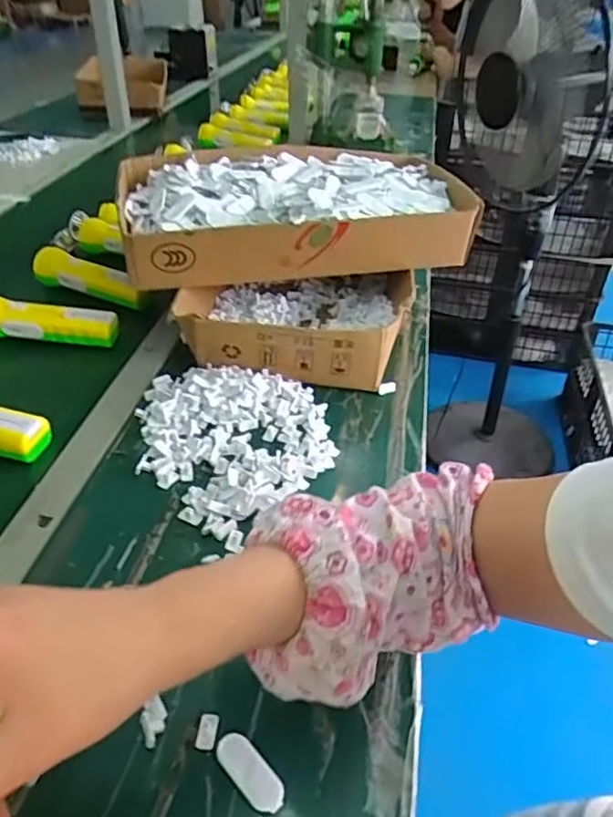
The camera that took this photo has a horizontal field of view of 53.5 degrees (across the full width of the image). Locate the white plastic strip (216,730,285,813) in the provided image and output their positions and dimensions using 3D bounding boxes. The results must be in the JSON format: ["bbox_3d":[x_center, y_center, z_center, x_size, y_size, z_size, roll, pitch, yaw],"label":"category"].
[{"bbox_3d":[-0.034,0.215,0.362,0.020,0.005,0.052,-31,47,-34],"label":"white plastic strip"}]

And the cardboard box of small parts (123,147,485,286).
[{"bbox_3d":[-0.021,-0.253,0.781,0.437,0.084,0.258,-15,40,-19],"label":"cardboard box of small parts"}]

